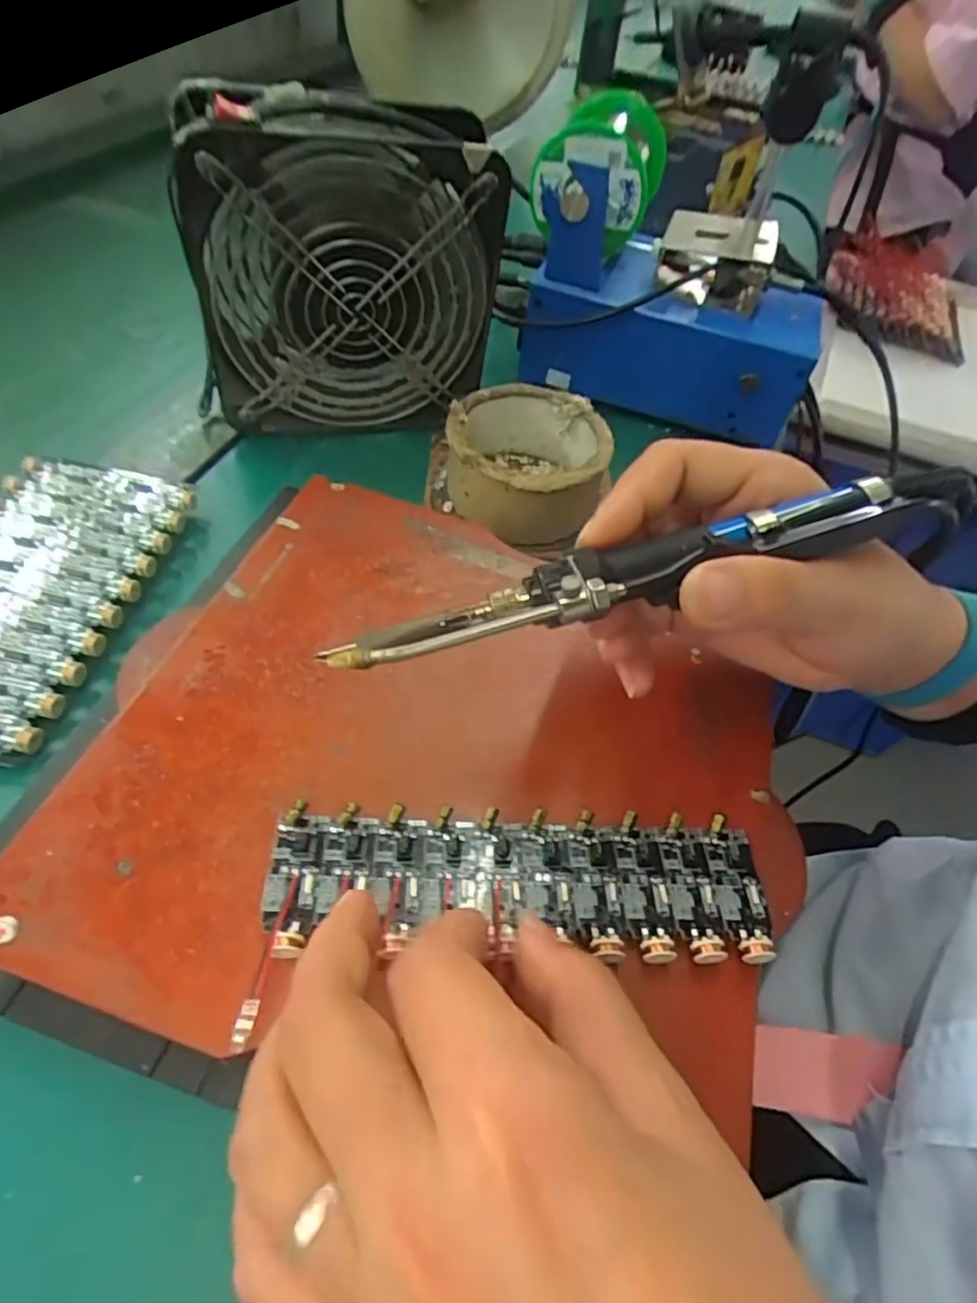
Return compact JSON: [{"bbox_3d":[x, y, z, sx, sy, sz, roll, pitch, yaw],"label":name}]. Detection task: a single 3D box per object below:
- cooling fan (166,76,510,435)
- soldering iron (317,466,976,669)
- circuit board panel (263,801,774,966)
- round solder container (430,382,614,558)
[{"bbox_3d":[-0.073,-0.195,0.357,0.156,0.152,0.056,-7,54,-14],"label":"cooling fan"},{"bbox_3d":[0.055,-0.028,0.202,0.210,0.018,0.023,-16,55,-5],"label":"soldering iron"},{"bbox_3d":[0.011,0.072,0.213,0.155,0.010,0.047,5,54,-5],"label":"circuit board panel"},{"bbox_3d":[0.016,-0.102,0.368,0.095,0.049,0.088,3,52,-3],"label":"round solder container"}]

